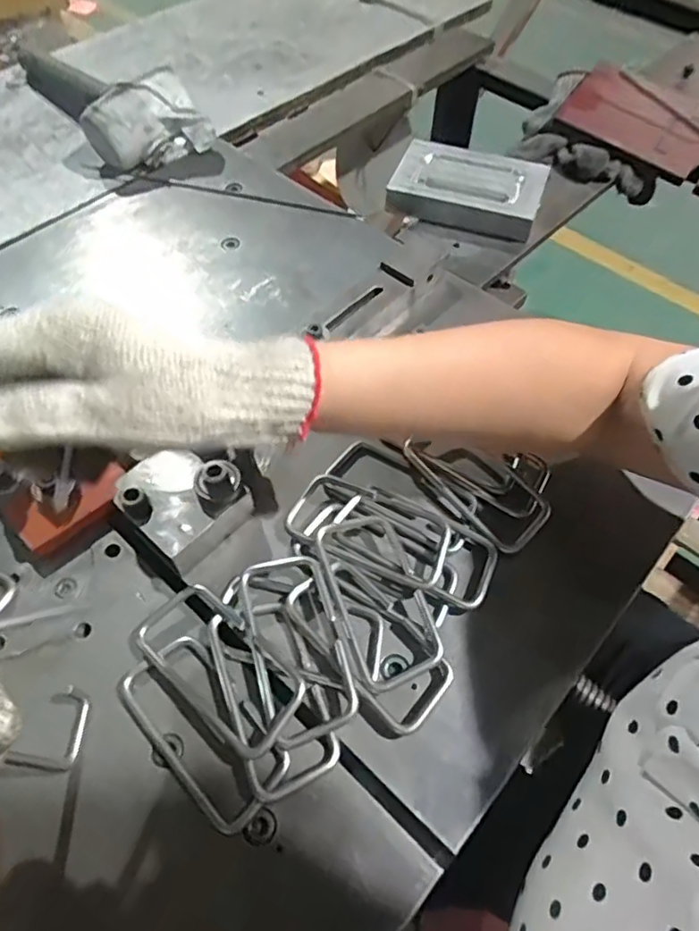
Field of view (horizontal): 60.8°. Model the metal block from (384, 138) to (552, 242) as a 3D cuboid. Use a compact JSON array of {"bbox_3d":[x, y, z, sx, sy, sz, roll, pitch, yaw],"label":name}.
[{"bbox_3d":[0.115,-0.272,0.582,0.139,0.026,0.096,18,58,11],"label":"metal block"}]

